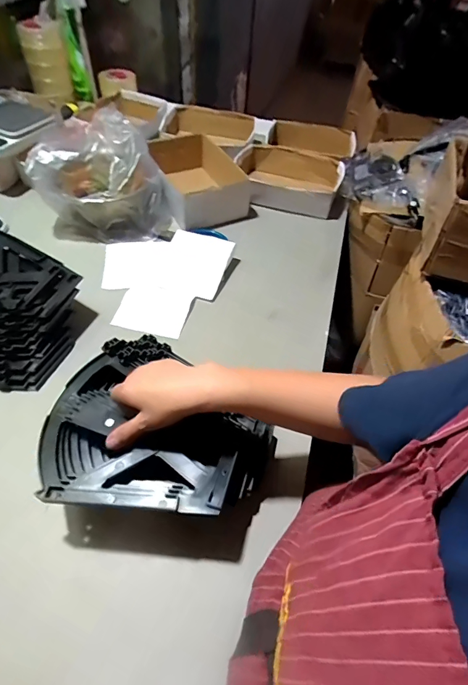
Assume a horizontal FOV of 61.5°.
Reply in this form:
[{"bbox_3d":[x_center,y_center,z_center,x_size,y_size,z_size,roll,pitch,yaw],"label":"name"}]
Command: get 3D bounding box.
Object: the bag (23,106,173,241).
[{"bbox_3d":[-0.265,-0.339,0.818,0.238,0.161,0.190,7,52,1],"label":"bag"}]

